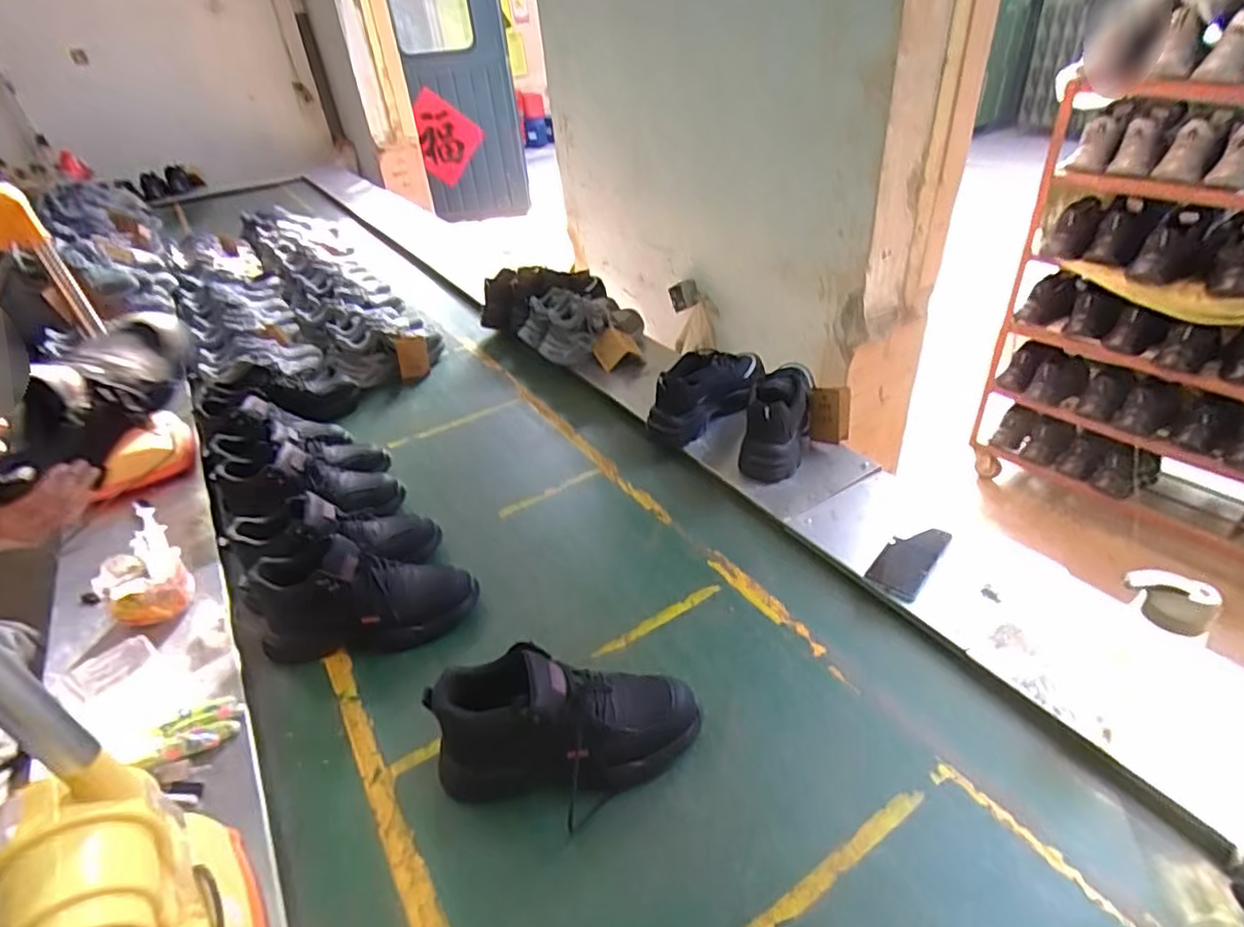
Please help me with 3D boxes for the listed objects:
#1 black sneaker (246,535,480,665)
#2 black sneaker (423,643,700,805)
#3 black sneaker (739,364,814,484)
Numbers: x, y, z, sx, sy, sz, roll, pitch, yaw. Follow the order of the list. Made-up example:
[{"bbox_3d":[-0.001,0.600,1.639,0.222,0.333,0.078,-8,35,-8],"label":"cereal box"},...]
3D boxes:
[{"bbox_3d":[-0.376,0.198,0.949,0.310,0.143,0.092,-12,36,-8],"label":"black sneaker"},{"bbox_3d":[-0.066,0.298,0.749,0.304,0.152,0.098,-6,35,0],"label":"black sneaker"},{"bbox_3d":[0.286,-0.086,1.189,0.102,0.118,0.227,9,38,20],"label":"black sneaker"}]

